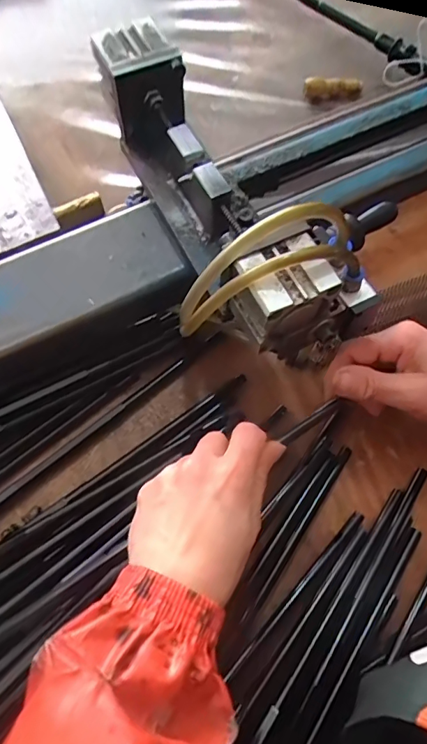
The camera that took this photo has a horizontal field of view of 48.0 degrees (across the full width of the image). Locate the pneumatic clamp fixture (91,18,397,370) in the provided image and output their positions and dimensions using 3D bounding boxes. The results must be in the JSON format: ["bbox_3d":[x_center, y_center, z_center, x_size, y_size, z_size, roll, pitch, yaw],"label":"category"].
[{"bbox_3d":[0.017,-0.145,0.344,0.115,0.083,0.268,-22,70,-11],"label":"pneumatic clamp fixture"}]

